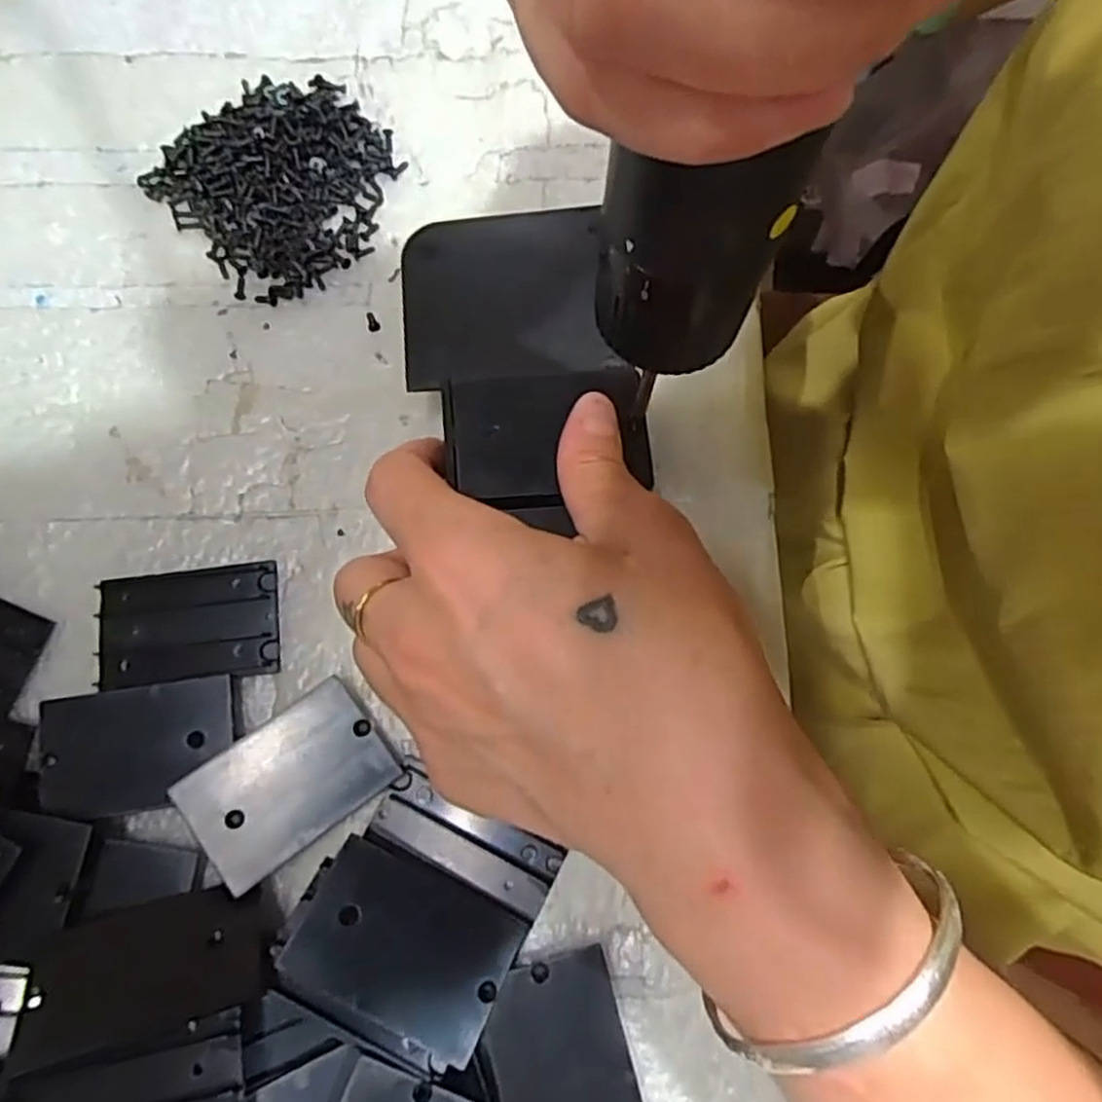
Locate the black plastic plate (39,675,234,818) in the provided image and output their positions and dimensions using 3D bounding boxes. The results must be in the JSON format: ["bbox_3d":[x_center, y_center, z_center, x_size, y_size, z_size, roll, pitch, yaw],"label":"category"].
[{"bbox_3d":[-0.122,0.058,0.216,0.053,0.006,0.035,-7,76,-1],"label":"black plastic plate"}]

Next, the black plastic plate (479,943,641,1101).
[{"bbox_3d":[0.003,0.139,0.194,0.036,0.006,0.054,-13,80,-9],"label":"black plastic plate"}]

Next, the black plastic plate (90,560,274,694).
[{"bbox_3d":[-0.113,0.023,0.228,0.054,0.004,0.035,-7,76,-1],"label":"black plastic plate"}]

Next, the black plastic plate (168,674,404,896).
[{"bbox_3d":[-0.075,0.066,0.210,0.054,0.004,0.035,-34,81,-16],"label":"black plastic plate"}]

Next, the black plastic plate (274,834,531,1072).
[{"bbox_3d":[-0.039,0.107,0.196,0.055,0.004,0.040,28,61,0],"label":"black plastic plate"}]

